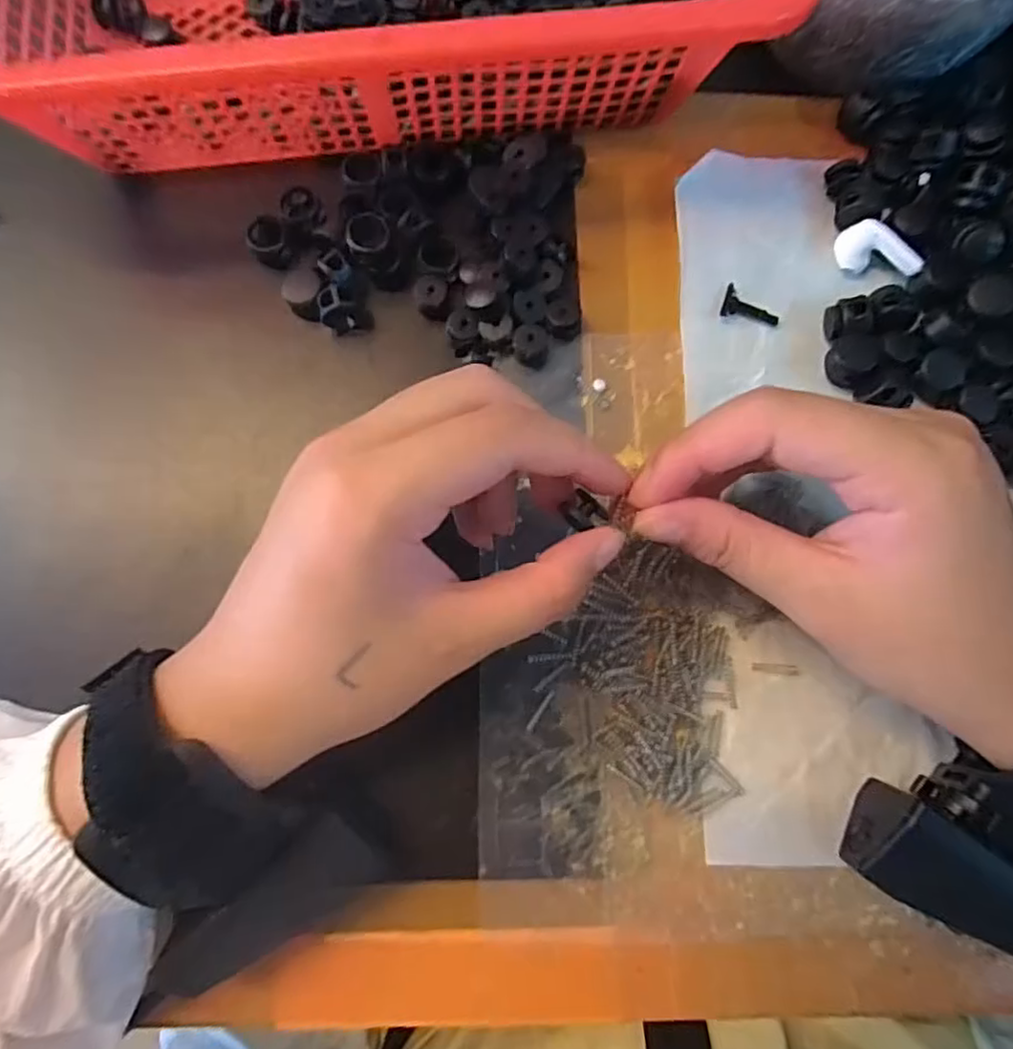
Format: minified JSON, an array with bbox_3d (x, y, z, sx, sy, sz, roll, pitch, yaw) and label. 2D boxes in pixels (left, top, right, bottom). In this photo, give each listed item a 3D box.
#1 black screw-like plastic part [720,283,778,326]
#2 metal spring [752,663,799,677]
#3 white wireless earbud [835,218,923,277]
[{"bbox_3d":[0.097,-0.086,0.255,0.023,0.004,0.013,20,80,3],"label":"black screw-like plastic part"},{"bbox_3d":[0.097,0.052,0.231,0.017,0.004,0.004,6,79,1],"label":"metal spring"},{"bbox_3d":[0.146,-0.107,0.253,0.030,0.013,0.014,17,80,3],"label":"white wireless earbud"}]

